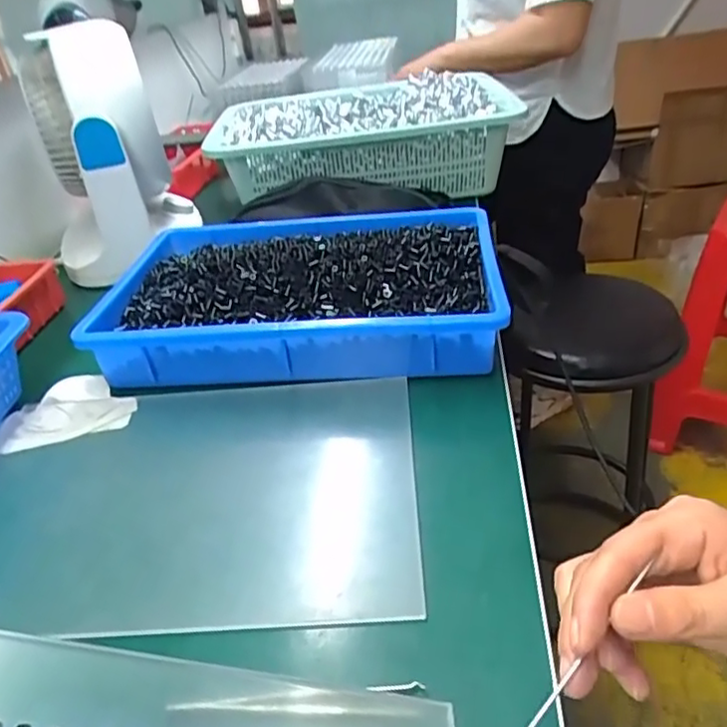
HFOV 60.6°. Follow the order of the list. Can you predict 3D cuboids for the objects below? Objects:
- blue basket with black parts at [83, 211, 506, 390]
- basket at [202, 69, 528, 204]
[{"bbox_3d":[-0.057,-0.075,0.616,0.351,0.076,0.242,-2,33,7],"label":"blue basket with black parts"},{"bbox_3d":[0.004,-0.352,0.962,0.442,0.107,0.327,-7,33,-2],"label":"basket"}]

